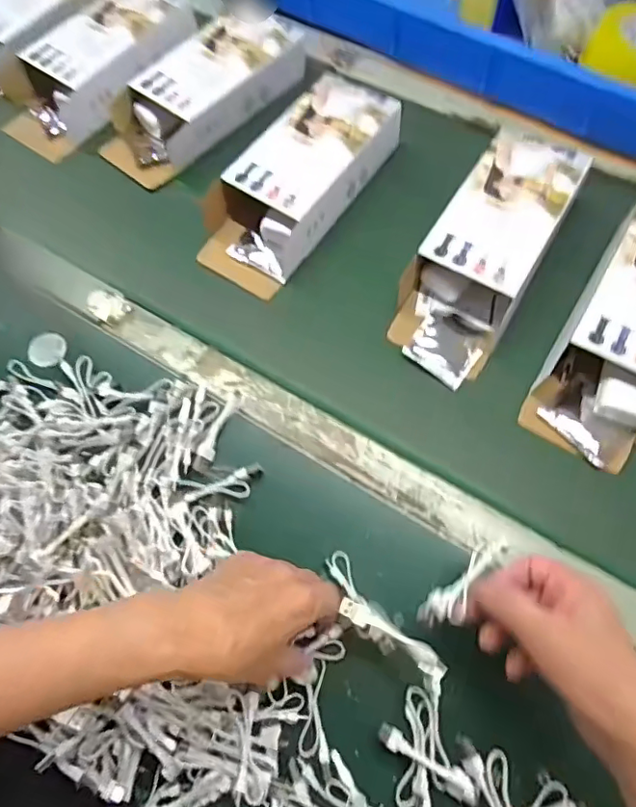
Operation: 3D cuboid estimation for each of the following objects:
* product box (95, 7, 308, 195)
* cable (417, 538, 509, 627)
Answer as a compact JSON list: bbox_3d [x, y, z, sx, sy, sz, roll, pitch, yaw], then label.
[{"bbox_3d":[-0.128,-0.362,0.618,0.113,0.053,0.269,39,74,17],"label":"product box"},{"bbox_3d":[0.100,0.122,0.366,0.024,0.013,0.079,41,65,17],"label":"cable"}]

